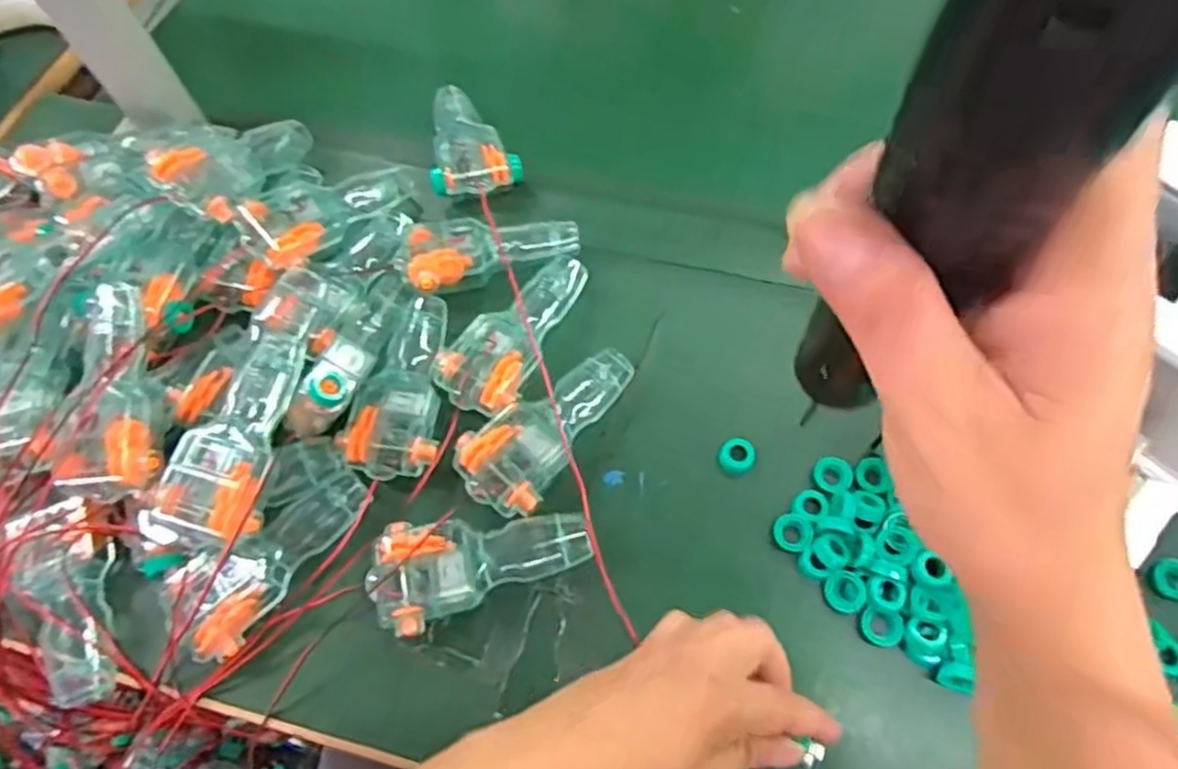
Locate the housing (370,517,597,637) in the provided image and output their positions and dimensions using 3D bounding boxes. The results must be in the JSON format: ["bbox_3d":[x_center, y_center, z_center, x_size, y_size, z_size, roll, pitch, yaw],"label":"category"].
[{"bbox_3d":[-0.064,0.095,0.411,0.121,0.024,0.059,-22,64,-10],"label":"housing"}]

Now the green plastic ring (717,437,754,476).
[{"bbox_3d":[0.092,0.045,0.448,0.022,0.010,0.022,-1,62,1],"label":"green plastic ring"}]

